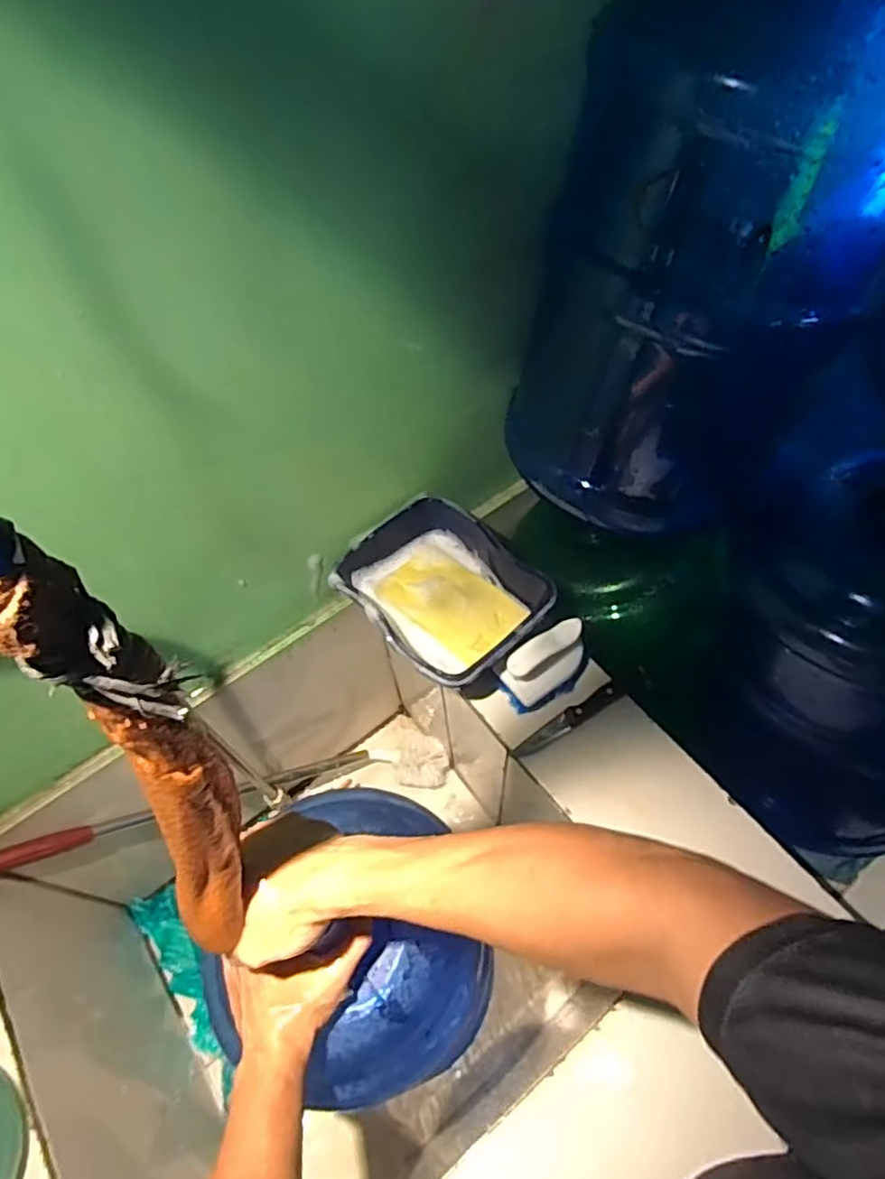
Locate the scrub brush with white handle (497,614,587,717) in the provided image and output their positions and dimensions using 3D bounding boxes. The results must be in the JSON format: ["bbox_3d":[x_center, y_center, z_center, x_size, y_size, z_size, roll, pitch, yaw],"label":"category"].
[{"bbox_3d":[0.109,0.077,0.648,0.092,0.057,0.043,-30,60,-16],"label":"scrub brush with white handle"}]

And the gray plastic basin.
[{"bbox_3d":[-0.001,0.008,0.683,0.157,0.073,0.199,-38,62,-19],"label":"gray plastic basin"}]

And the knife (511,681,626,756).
[{"bbox_3d":[0.130,0.134,0.652,0.128,0.014,0.019,-28,60,-14],"label":"knife"}]

